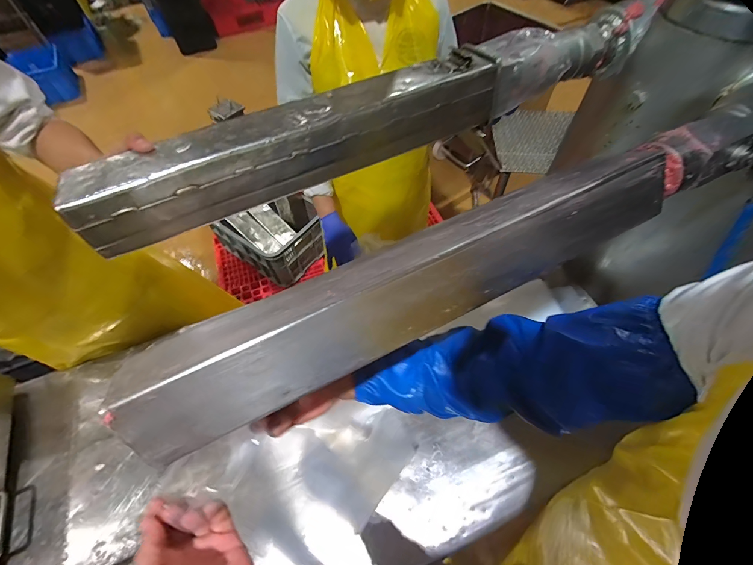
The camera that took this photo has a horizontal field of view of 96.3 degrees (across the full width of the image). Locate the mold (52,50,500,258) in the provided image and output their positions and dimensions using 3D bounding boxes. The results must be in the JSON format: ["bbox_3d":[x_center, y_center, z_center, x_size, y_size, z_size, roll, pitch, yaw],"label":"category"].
[{"bbox_3d":[-0.103,-0.213,0.493,0.603,0.096,0.094,-23,60,-14],"label":"mold"}]

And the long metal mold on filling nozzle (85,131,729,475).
[{"bbox_3d":[0.072,-0.017,0.360,0.638,0.104,0.085,-24,16,-11],"label":"long metal mold on filling nozzle"}]

